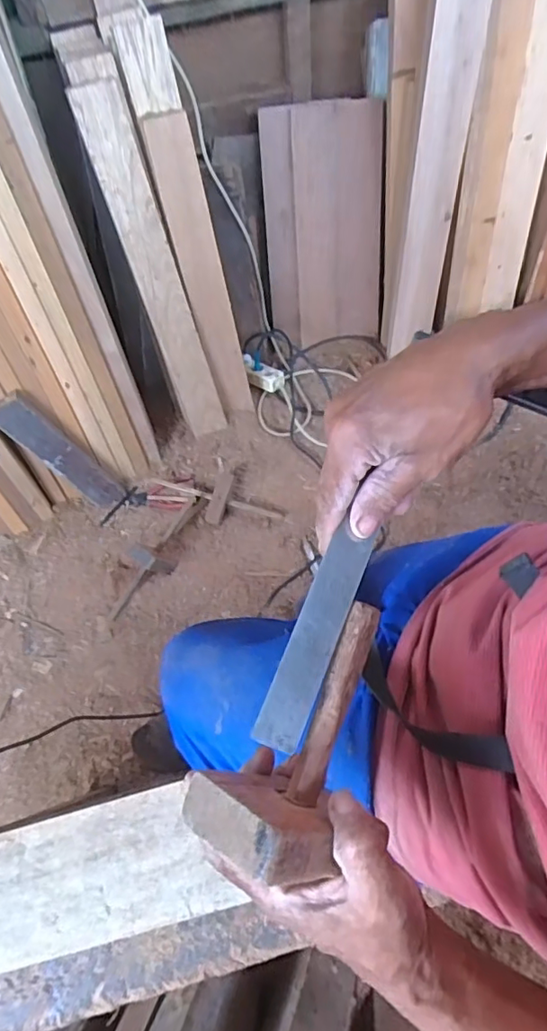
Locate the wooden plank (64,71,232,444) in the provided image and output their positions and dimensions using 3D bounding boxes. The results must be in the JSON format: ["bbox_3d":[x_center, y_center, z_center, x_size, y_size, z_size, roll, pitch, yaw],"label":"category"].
[{"bbox_3d":[-0.239,-0.497,1.225,0.098,0.738,0.030,-23,44,-8],"label":"wooden plank"}]

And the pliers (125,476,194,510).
[{"bbox_3d":[-0.301,-0.054,1.449,0.178,0.028,0.087,-5,64,1],"label":"pliers"}]

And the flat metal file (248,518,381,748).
[{"bbox_3d":[0.027,0.072,0.338,0.028,0.004,0.135,24,74,0],"label":"flat metal file"}]

